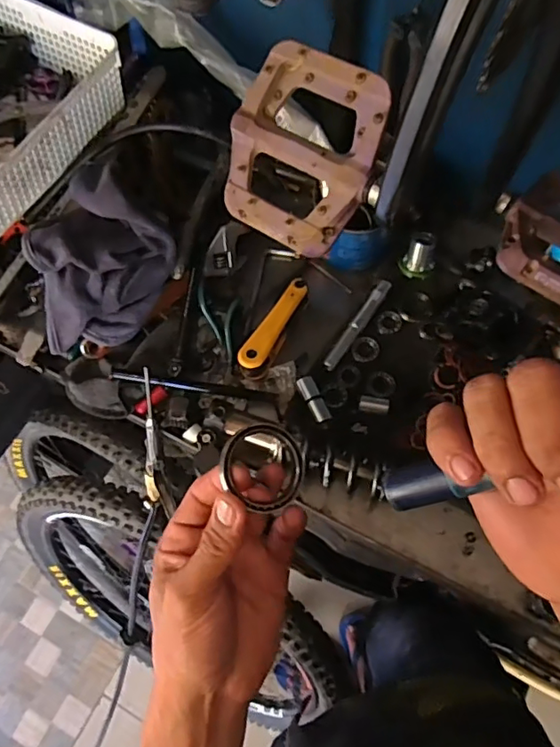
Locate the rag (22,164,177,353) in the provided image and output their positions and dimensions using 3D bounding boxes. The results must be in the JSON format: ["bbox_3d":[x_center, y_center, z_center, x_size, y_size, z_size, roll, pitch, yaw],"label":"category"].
[{"bbox_3d":[-0.195,-0.116,0.577,0.171,0.096,0.135,-41,72,-14],"label":"rag"}]

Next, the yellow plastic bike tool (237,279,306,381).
[{"bbox_3d":[-0.005,-0.054,0.626,0.029,0.030,0.128,29,71,13],"label":"yellow plastic bike tool"}]

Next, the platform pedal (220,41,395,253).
[{"bbox_3d":[0.013,-0.136,0.337,0.094,0.015,0.108,32,112,18],"label":"platform pedal"}]

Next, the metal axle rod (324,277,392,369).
[{"bbox_3d":[0.091,-0.059,0.643,0.014,0.019,0.128,33,71,13],"label":"metal axle rod"}]

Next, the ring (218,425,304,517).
[{"bbox_3d":[-0.009,0.053,0.319,0.051,0.005,0.049,5,77,-20],"label":"ring"}]

